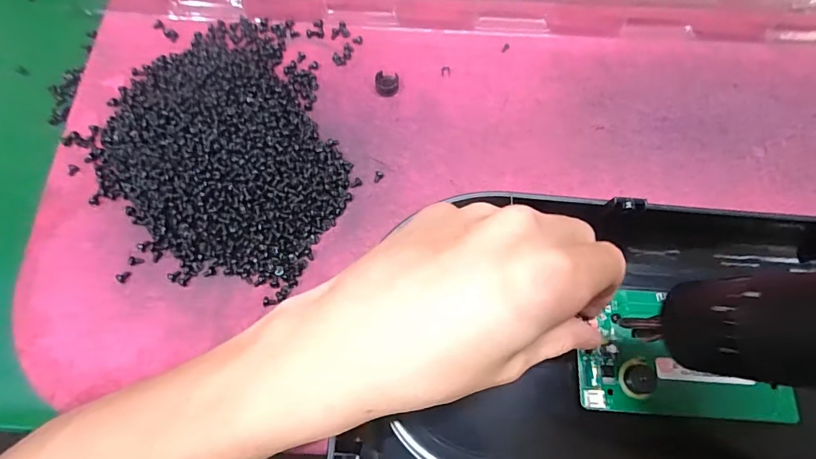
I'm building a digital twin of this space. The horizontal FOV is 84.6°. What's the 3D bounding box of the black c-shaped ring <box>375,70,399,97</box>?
[{"bbox_3d":[-0.013,-0.090,0.277,0.014,0.009,0.011,6,71,0],"label":"black c-shaped ring"}]

